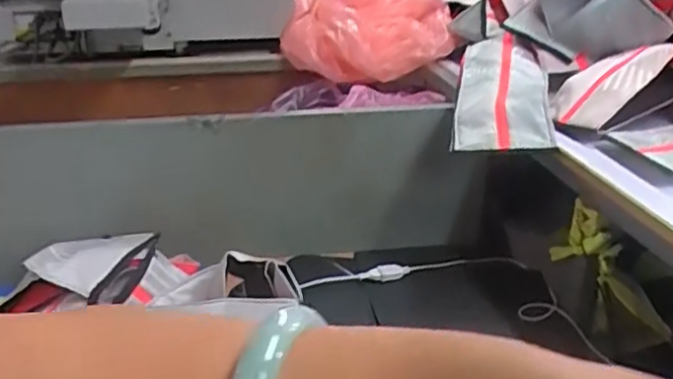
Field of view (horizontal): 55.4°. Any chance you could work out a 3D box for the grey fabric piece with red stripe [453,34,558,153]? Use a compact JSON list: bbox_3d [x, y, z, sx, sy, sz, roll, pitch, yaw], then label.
[{"bbox_3d":[0.267,-0.174,1.030,0.132,0.035,0.380,-6,35,18],"label":"grey fabric piece with red stripe"}]

